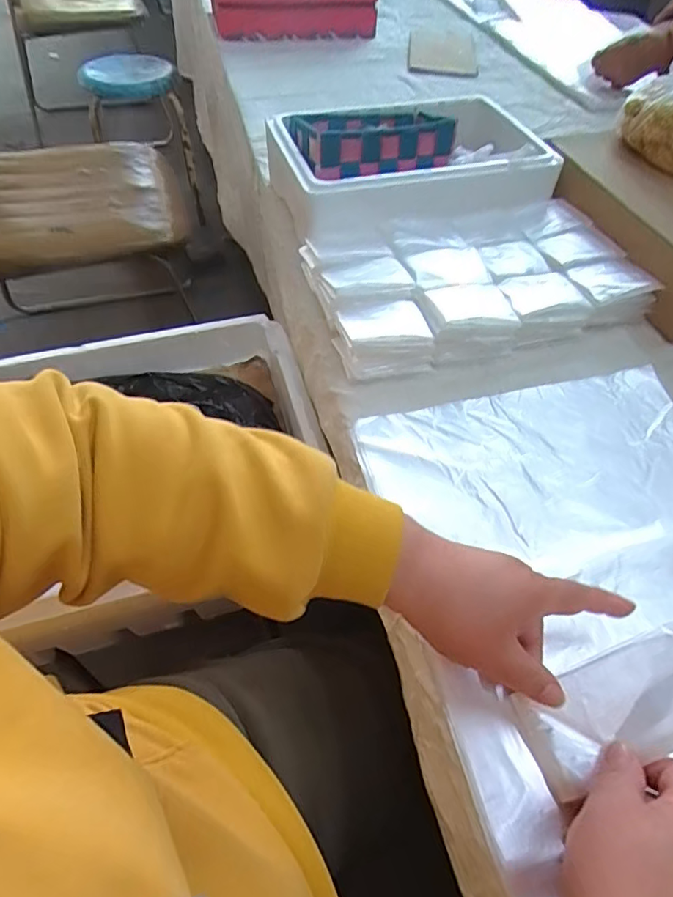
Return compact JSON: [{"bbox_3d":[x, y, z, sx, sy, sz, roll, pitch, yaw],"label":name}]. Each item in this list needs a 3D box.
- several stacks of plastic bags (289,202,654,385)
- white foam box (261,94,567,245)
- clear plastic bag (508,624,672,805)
[{"bbox_3d":[0.150,-0.189,0.591,0.336,0.048,0.194,-12,55,-11],"label":"several stacks of plastic bags"},{"bbox_3d":[0.089,-0.353,0.681,0.307,0.095,0.205,-14,55,-12],"label":"white foam box"},{"bbox_3d":[0.172,0.151,0.317,0.128,0.019,0.056,-34,57,10],"label":"clear plastic bag"}]

